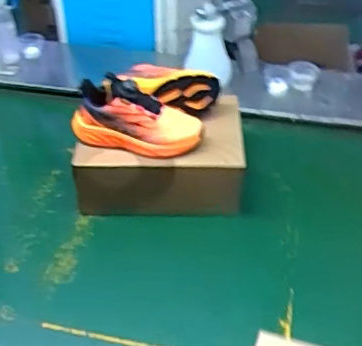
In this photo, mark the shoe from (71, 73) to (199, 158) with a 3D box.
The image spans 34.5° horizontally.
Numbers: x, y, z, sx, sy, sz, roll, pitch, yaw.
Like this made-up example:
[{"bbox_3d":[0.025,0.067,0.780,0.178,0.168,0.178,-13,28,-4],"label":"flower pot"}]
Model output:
[{"bbox_3d":[-0.076,-0.097,0.988,0.212,0.105,0.073,8,39,11],"label":"shoe"}]

